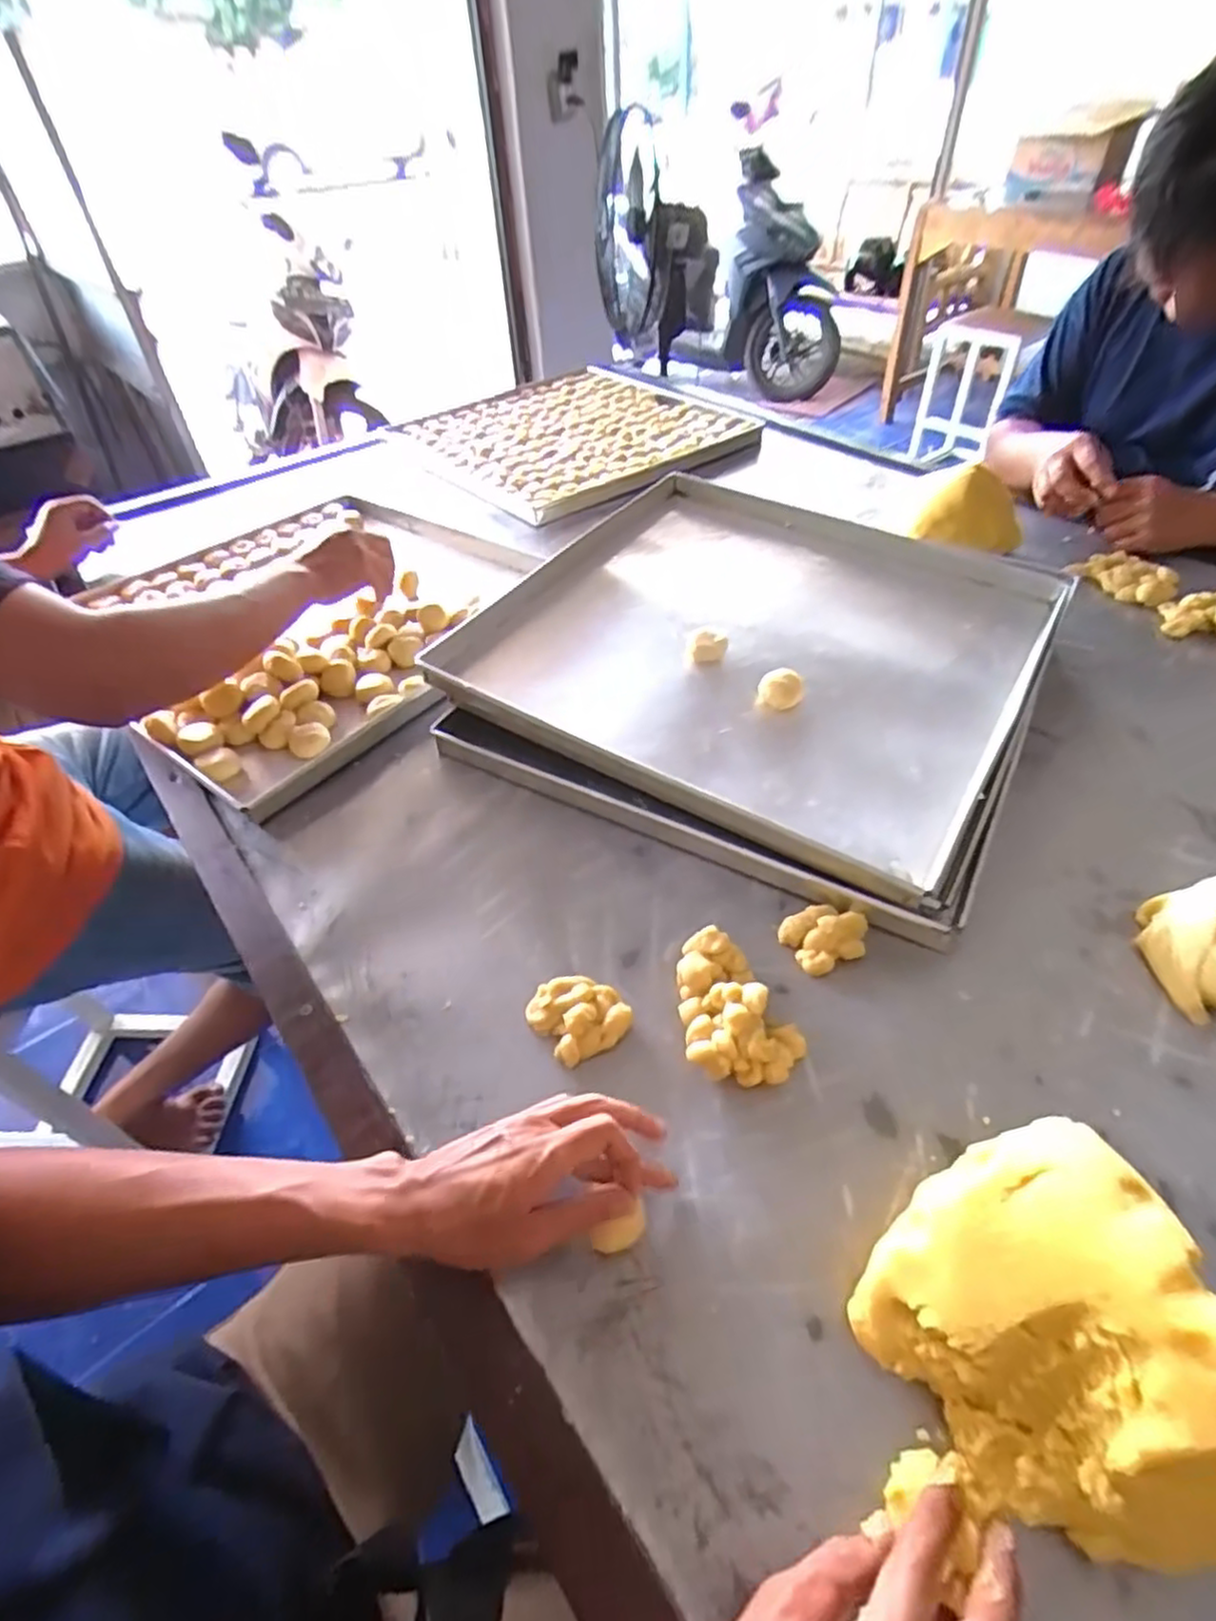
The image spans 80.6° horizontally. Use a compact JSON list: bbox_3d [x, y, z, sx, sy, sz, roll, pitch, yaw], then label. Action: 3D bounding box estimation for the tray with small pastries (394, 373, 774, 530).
[{"bbox_3d":[-0.081,-0.701,1.342,0.470,0.044,0.582,-30,52,-24],"label":"tray with small pastries"}]

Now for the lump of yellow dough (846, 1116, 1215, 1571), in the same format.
[{"bbox_3d":[0.200,0.244,0.336,0.132,0.115,0.160,-7,46,-2],"label":"lump of yellow dough"}]

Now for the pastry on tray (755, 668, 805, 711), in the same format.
[{"bbox_3d":[0.167,-0.117,0.696,0.042,0.024,0.044,9,47,10],"label":"pastry on tray"}]

